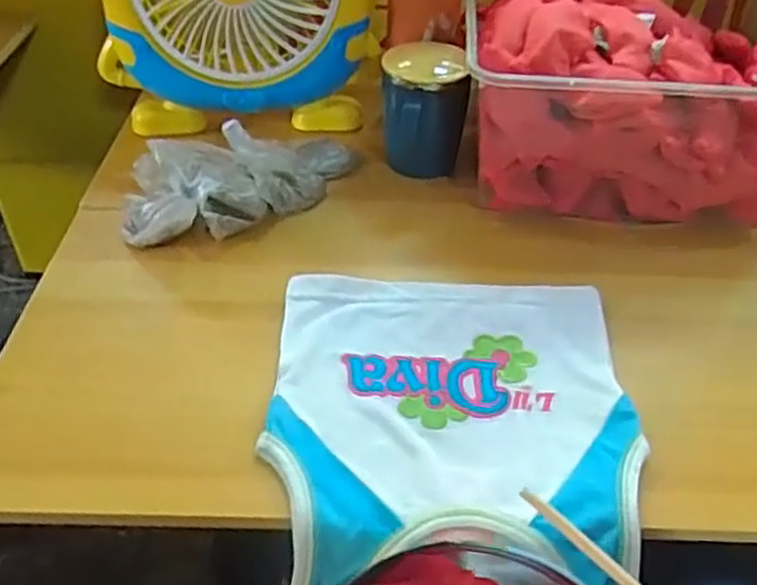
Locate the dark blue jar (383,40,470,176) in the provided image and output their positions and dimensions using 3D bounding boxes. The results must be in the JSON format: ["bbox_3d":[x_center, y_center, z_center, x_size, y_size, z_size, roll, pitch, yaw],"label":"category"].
[{"bbox_3d":[0.041,-0.160,0.685,0.077,0.098,0.105,0,43,-3],"label":"dark blue jar"}]

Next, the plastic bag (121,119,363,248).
[{"bbox_3d":[-0.116,-0.101,0.651,0.210,0.050,0.118,-9,44,-13],"label":"plastic bag"}]

